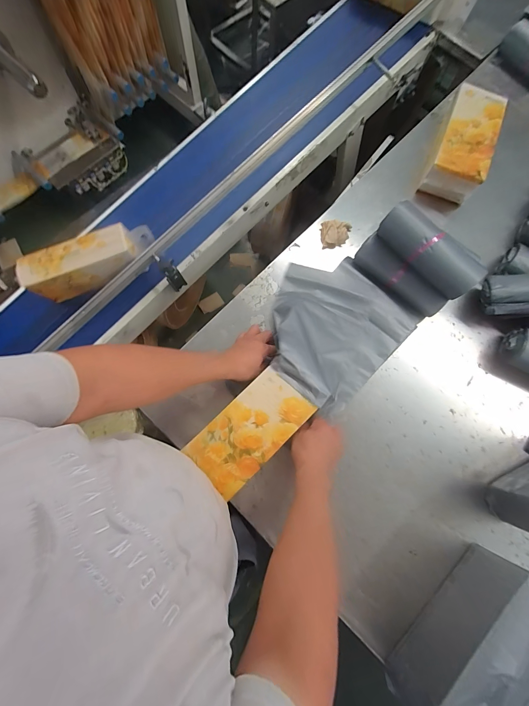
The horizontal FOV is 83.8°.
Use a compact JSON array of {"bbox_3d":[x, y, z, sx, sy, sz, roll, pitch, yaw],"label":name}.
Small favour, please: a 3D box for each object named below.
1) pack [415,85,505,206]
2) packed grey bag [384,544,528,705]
[{"bbox_3d":[0.537,-0.565,0.810,0.134,0.112,0.306,22,77,4],"label":"pack"},{"bbox_3d":[0.385,0.533,0.500,0.300,0.159,0.185,-40,80,-10],"label":"packed grey bag"}]

